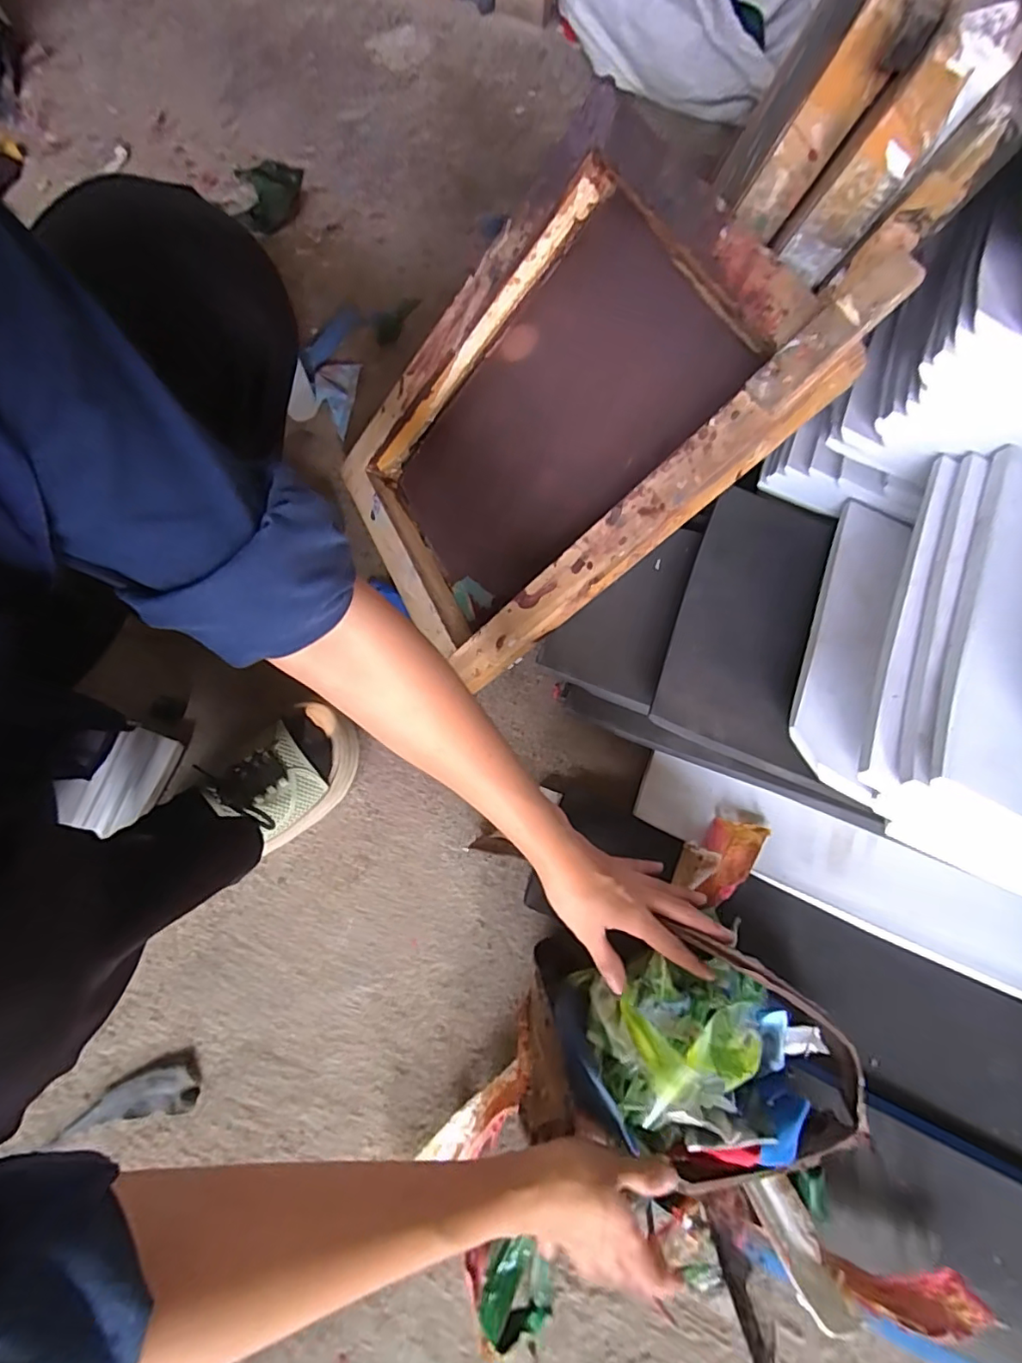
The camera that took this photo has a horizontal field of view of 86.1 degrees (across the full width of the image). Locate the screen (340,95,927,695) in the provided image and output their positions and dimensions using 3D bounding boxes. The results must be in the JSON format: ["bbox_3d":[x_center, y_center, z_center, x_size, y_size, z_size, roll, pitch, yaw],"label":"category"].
[{"bbox_3d":[0.041,-0.239,0.495,0.418,0.076,0.314,-40,66,33],"label":"screen"}]

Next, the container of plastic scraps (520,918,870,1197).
[{"bbox_3d":[0.146,0.272,0.389,0.251,0.170,0.147,18,72,5],"label":"container of plastic scraps"}]

